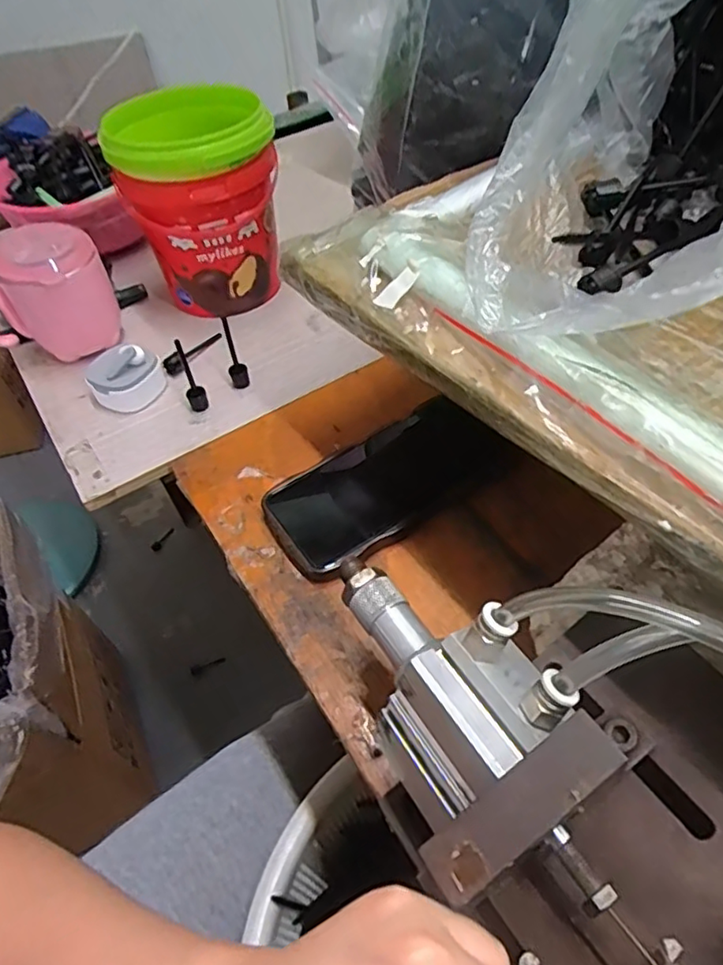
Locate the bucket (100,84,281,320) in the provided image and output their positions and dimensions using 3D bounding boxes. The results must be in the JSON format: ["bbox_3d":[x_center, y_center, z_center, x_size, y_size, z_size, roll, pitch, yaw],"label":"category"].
[{"bbox_3d":[-0.140,-0.245,0.541,0.124,0.159,0.123,-3,49,4],"label":"bucket"}]

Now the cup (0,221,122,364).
[{"bbox_3d":[-0.271,-0.161,0.520,0.113,0.105,0.078,-14,49,-6],"label":"cup"}]

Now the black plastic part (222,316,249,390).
[{"bbox_3d":[-0.102,-0.100,0.481,0.014,0.058,0.017,-15,49,-6],"label":"black plastic part"}]

